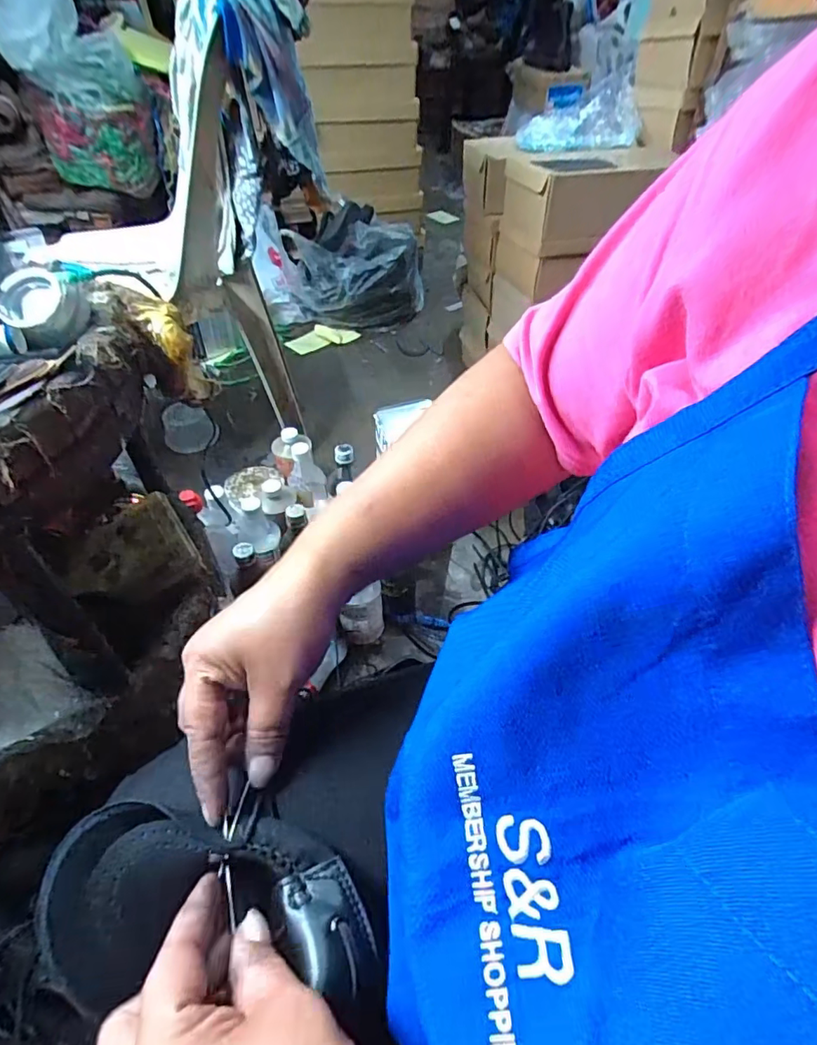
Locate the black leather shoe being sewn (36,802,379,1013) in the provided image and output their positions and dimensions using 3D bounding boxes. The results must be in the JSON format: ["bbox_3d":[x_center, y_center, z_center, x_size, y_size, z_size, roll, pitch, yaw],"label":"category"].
[{"bbox_3d":[-0.096,0.181,0.251,0.158,0.045,0.070,-1,47,4],"label":"black leather shoe being sewn"}]

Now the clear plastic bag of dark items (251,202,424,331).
[{"bbox_3d":[-0.200,-0.735,1.548,0.480,0.226,0.268,-1,47,-2],"label":"clear plastic bag of dark items"}]

